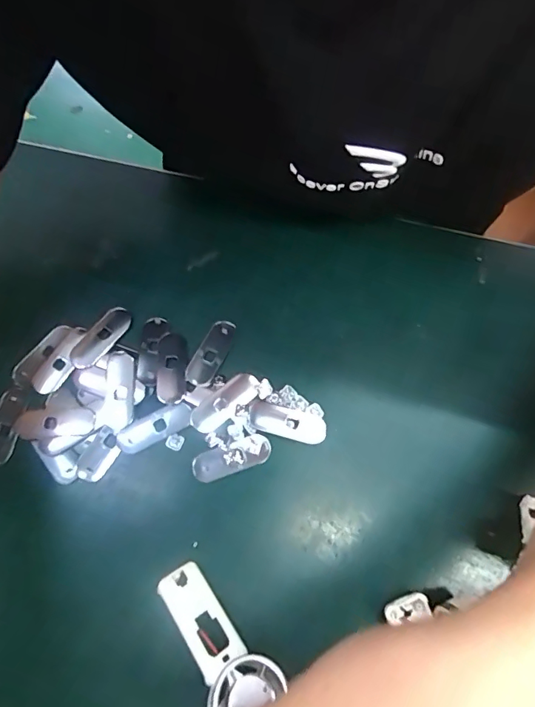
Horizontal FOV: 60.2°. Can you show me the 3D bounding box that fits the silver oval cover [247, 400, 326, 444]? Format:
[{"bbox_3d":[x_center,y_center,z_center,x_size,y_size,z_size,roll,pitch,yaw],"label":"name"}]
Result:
[{"bbox_3d":[0.013,0.045,0.300,0.050,0.004,0.019,16,71,3],"label":"silver oval cover"}]

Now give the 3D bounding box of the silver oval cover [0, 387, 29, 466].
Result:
[{"bbox_3d":[-0.170,0.047,0.299,0.017,0.004,0.049,9,71,1],"label":"silver oval cover"}]

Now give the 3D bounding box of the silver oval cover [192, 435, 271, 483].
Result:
[{"bbox_3d":[-0.023,0.066,0.293,0.050,0.004,0.019,-19,73,-8],"label":"silver oval cover"}]

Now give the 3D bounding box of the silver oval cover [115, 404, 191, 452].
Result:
[{"bbox_3d":[-0.073,0.049,0.299,0.050,0.004,0.017,-26,74,-10],"label":"silver oval cover"}]

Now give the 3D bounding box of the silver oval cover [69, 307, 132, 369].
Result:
[{"bbox_3d":[-0.115,-0.011,0.320,0.021,0.005,0.050,34,73,9],"label":"silver oval cover"}]

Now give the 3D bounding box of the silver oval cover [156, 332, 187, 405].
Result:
[{"bbox_3d":[-0.065,0.009,0.311,0.019,0.004,0.049,-2,71,-3],"label":"silver oval cover"}]

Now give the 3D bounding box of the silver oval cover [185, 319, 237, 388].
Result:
[{"bbox_3d":[-0.038,-0.001,0.316,0.020,0.004,0.049,26,72,7],"label":"silver oval cover"}]

